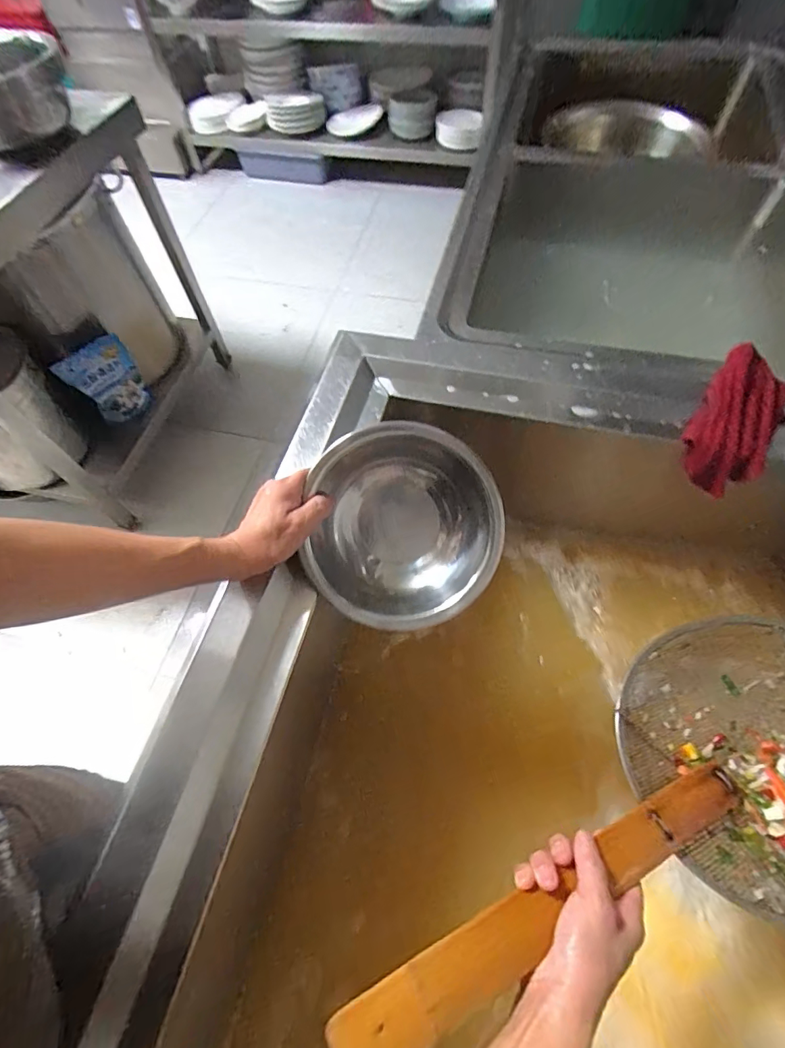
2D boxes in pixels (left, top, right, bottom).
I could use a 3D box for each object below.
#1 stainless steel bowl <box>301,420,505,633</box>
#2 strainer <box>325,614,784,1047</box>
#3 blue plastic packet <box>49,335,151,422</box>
[{"bbox_3d":[0.010,0.004,0.454,0.184,0.074,0.194,1,101,4],"label":"stainless steel bowl"},{"bbox_3d":[0.204,0.238,0.367,0.513,0.106,0.227,-14,60,-19],"label":"strainer"},{"bbox_3d":[-0.827,-0.411,1.366,0.180,0.226,0.035,-38,46,-13],"label":"blue plastic packet"}]

